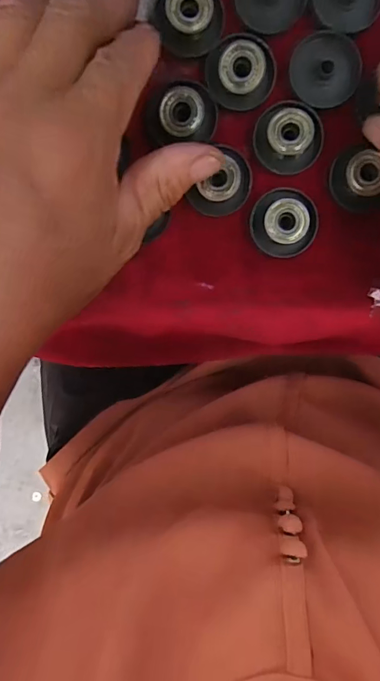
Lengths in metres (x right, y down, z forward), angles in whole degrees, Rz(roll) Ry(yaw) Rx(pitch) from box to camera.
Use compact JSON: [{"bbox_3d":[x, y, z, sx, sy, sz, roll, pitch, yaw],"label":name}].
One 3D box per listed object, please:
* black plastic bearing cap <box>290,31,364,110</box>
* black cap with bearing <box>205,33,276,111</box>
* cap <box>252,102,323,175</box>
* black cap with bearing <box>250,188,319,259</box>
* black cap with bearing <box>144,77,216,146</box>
[{"bbox_3d":[0.064,-0.127,0.203,0.032,0.006,0.030,0,98,0],"label":"black plastic bearing cap"},{"bbox_3d":[0.024,-0.125,0.199,0.032,0.009,0.030,0,98,0],"label":"black cap with bearing"},{"bbox_3d":[0.047,-0.097,0.203,0.032,0.011,0.032,0,98,0],"label":"cap"},{"bbox_3d":[0.046,-0.058,0.212,0.032,0.011,0.032,0,98,0],"label":"black cap with bearing"},{"bbox_3d":[-0.005,-0.109,0.202,0.032,0.015,0.030,0,98,0],"label":"black cap with bearing"}]

